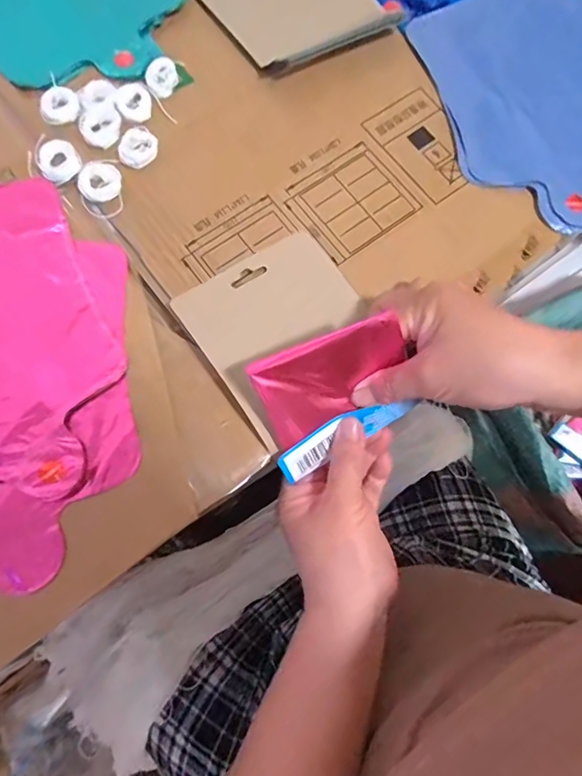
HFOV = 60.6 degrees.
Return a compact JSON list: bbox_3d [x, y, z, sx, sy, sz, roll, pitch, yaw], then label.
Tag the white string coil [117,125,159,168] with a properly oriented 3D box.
[{"bbox_3d":[-0.112,-0.175,0.363,0.024,0.012,0.028,28,74,6],"label":"white string coil"}]

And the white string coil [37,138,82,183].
[{"bbox_3d":[-0.167,-0.163,0.358,0.027,0.004,0.034,-31,76,-11],"label":"white string coil"}]

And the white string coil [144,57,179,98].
[{"bbox_3d":[-0.100,-0.240,0.387,0.024,0.008,0.034,-6,73,-4],"label":"white string coil"}]

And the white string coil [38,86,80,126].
[{"bbox_3d":[-0.173,-0.209,0.374,0.029,0.010,0.033,-21,75,-8],"label":"white string coil"}]

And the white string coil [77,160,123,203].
[{"bbox_3d":[-0.134,-0.146,0.352,0.029,0.009,0.028,1,73,-2],"label":"white string coil"}]

